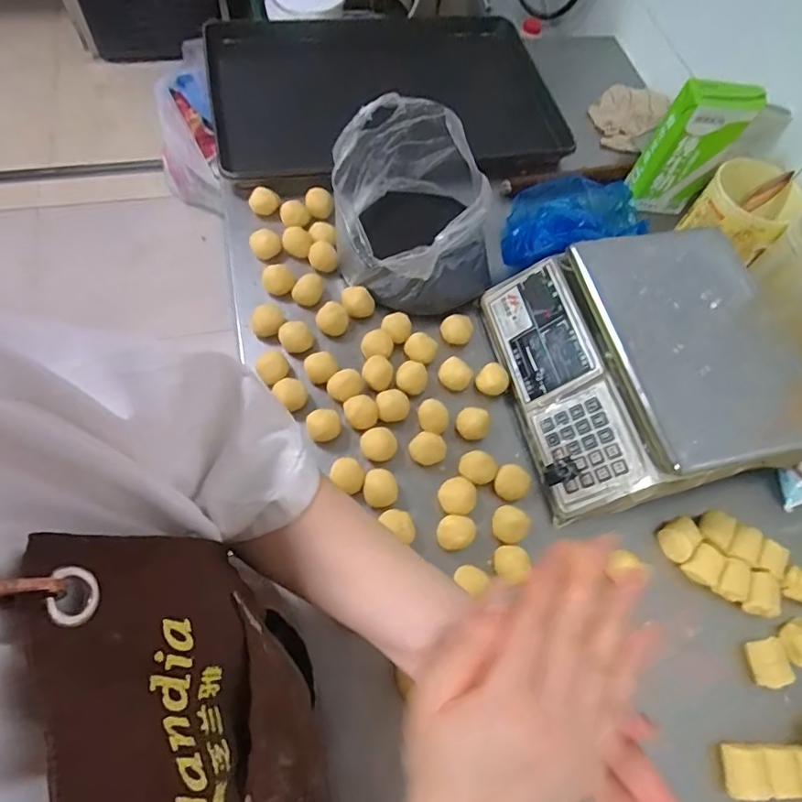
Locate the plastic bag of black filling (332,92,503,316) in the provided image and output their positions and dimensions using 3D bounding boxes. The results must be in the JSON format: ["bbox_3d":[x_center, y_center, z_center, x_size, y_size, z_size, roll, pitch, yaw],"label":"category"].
[{"bbox_3d":[0.017,-0.258,0.719,0.254,0.174,0.241,23,65,5],"label":"plastic bag of black filling"}]

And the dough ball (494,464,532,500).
[{"bbox_3d":[0.135,0.100,0.635,0.041,0.029,0.037,36,66,11],"label":"dough ball"}]

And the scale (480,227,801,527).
[{"bbox_3d":[0.314,-0.050,0.661,0.326,0.108,0.329,-9,66,-10],"label":"scale"}]

